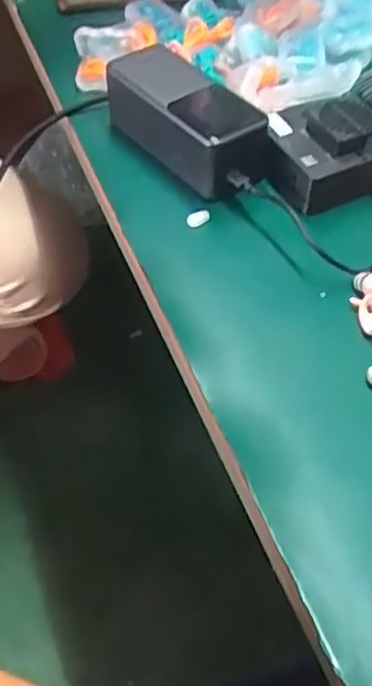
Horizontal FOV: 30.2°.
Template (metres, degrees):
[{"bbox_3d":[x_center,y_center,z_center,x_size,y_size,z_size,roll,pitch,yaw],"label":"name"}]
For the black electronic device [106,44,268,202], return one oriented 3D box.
[{"bbox_3d":[-0.001,-0.158,0.490,0.060,0.051,0.132,-30,58,-22],"label":"black electronic device"}]

